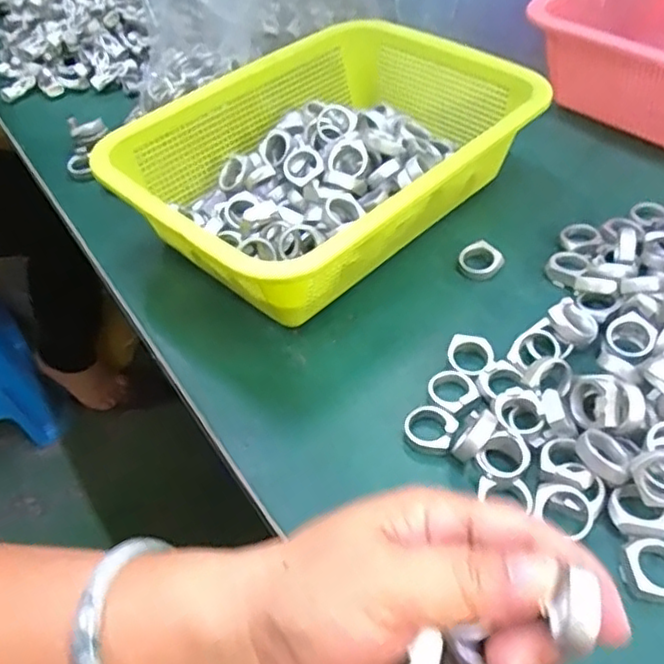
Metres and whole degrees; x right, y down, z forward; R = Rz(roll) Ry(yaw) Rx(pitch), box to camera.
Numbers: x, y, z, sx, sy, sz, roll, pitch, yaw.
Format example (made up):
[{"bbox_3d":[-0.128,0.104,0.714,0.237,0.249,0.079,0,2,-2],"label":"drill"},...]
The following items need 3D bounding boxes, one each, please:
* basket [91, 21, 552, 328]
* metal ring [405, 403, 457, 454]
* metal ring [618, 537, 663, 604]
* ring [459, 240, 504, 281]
[{"bbox_3d":[-0.003,-0.117,0.443,0.261,0.070,0.196,-38,57,-23],"label":"basket"},{"bbox_3d":[0.051,0.048,0.338,0.026,0.008,0.030,16,54,17],"label":"metal ring"},{"bbox_3d":[0.139,0.102,0.281,0.027,0.008,0.025,-2,51,3],"label":"metal ring"},{"bbox_3d":[0.096,-0.046,0.424,0.025,0.013,0.023,-2,51,3],"label":"ring"}]

